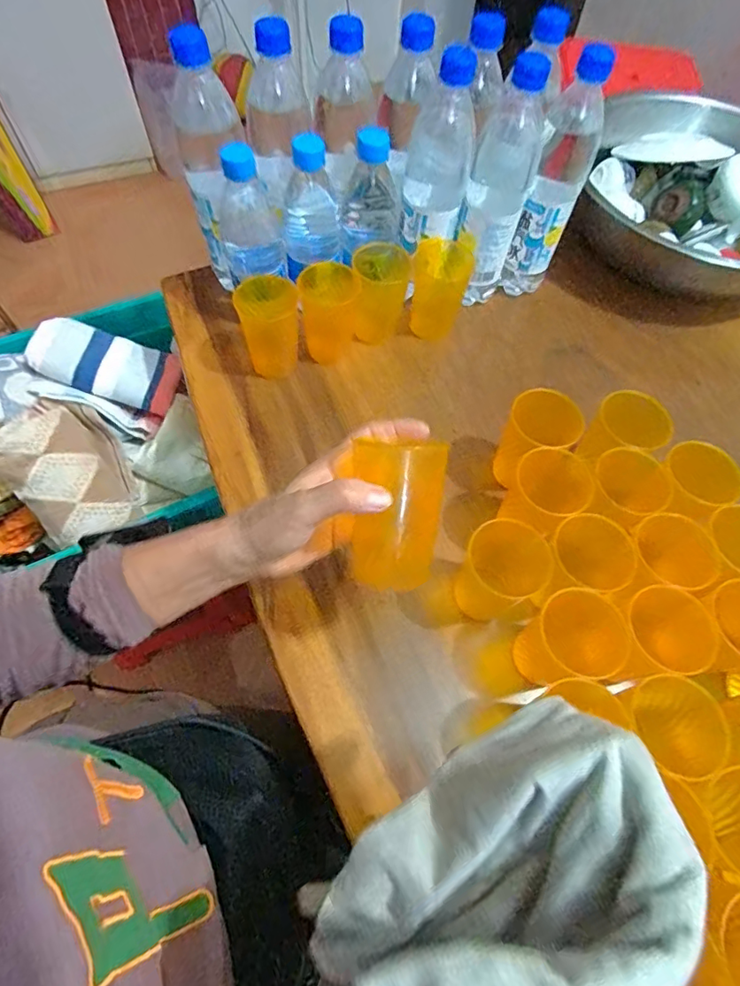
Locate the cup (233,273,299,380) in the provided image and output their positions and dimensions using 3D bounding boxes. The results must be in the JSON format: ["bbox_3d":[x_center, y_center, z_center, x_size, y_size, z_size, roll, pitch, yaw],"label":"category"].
[{"bbox_3d":[-0.103,-0.174,0.528,0.062,0.073,0.068,1,62,-3],"label":"cup"}]

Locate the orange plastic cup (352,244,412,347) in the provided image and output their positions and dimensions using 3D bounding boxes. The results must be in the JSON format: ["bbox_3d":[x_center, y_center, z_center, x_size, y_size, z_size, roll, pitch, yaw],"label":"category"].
[{"bbox_3d":[0.011,-0.219,0.565,0.063,0.080,0.071,5,62,-1],"label":"orange plastic cup"}]

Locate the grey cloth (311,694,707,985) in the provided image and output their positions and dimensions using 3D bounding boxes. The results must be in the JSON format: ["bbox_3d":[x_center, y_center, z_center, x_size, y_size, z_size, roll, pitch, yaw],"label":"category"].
[{"bbox_3d":[0.038,0.148,0.180,0.158,0.080,0.080,-25,67,-15],"label":"grey cloth"}]

